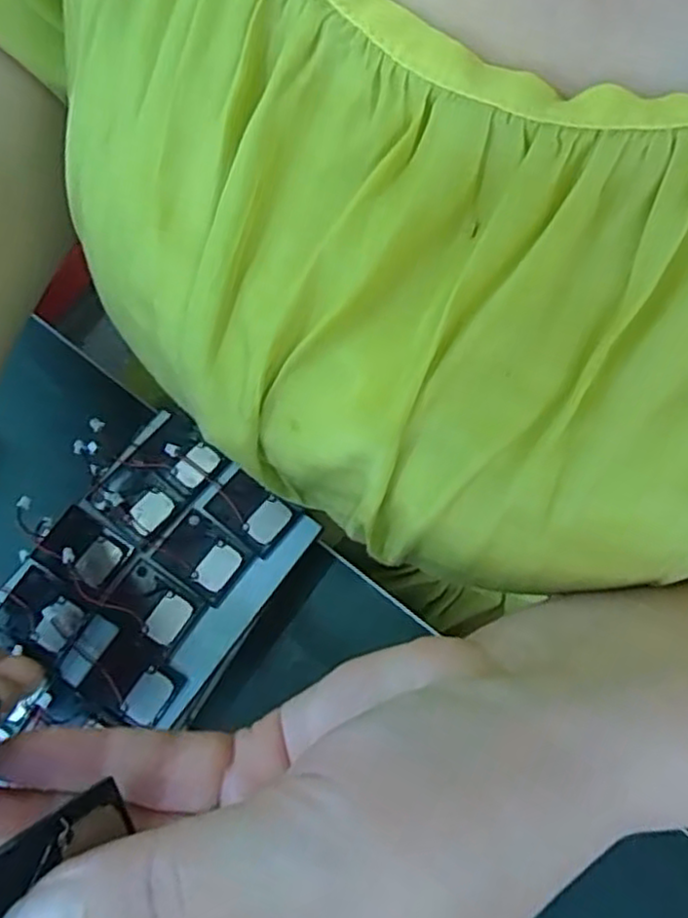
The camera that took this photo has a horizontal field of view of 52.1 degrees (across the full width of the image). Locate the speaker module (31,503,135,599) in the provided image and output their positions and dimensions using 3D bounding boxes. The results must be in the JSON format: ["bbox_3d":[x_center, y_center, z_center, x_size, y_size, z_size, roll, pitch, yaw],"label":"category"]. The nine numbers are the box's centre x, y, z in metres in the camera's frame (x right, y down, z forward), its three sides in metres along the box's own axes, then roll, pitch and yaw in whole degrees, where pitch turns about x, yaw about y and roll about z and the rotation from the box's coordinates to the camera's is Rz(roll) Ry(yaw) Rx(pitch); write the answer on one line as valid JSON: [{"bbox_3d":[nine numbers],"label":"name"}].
[{"bbox_3d":[-0.097,0.033,0.257,0.030,0.010,0.023,28,73,13],"label":"speaker module"}]

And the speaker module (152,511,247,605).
[{"bbox_3d":[-0.053,0.036,0.263,0.029,0.005,0.024,35,75,15],"label":"speaker module"}]

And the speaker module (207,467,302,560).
[{"bbox_3d":[-0.036,0.020,0.268,0.031,0.005,0.022,36,75,14],"label":"speaker module"}]

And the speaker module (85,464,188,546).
[{"bbox_3d":[-0.079,0.015,0.266,0.031,0.005,0.024,30,74,14],"label":"speaker module"}]

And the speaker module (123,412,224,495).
[{"bbox_3d":[-0.065,-0.002,0.271,0.031,0.006,0.024,35,75,15],"label":"speaker module"}]

